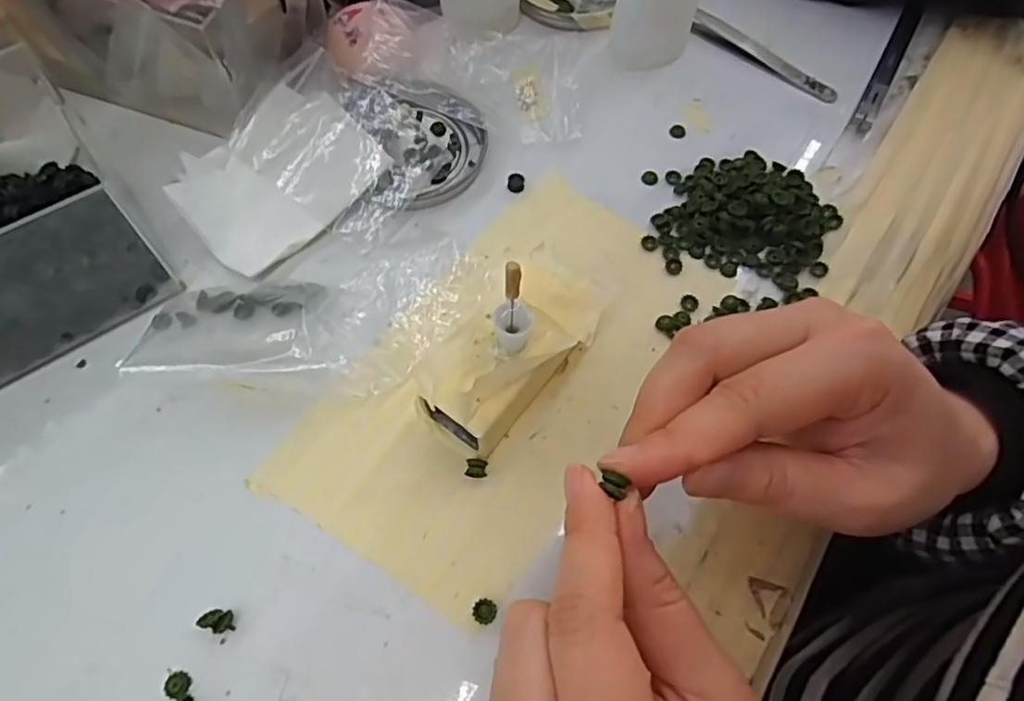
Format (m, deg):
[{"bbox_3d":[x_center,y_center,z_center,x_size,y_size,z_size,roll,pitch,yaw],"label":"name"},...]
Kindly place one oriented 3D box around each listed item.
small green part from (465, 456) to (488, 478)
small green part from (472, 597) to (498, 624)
[{"bbox_3d":[-0.014,0.046,0.247,0.009,0.007,0.007,5,64,0],"label":"small green part"},{"bbox_3d":[-0.010,0.094,0.225,0.009,0.004,0.008,37,69,14],"label":"small green part"}]

